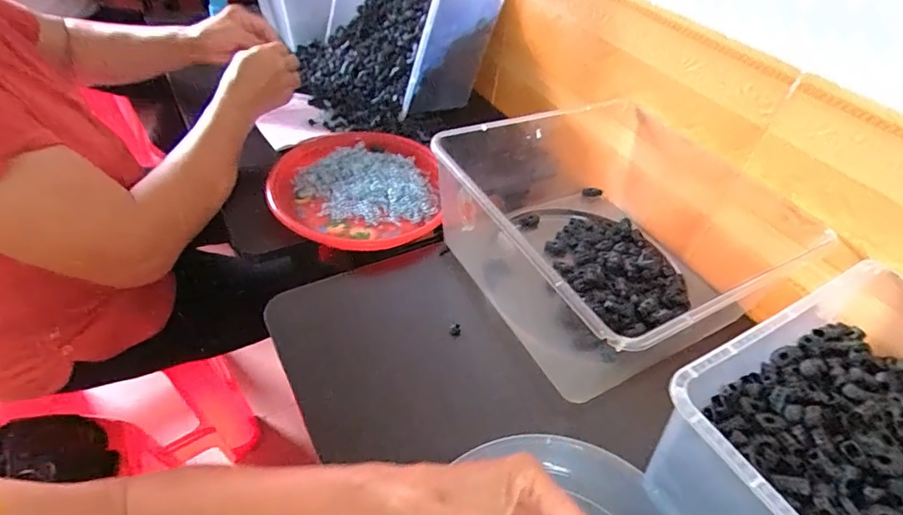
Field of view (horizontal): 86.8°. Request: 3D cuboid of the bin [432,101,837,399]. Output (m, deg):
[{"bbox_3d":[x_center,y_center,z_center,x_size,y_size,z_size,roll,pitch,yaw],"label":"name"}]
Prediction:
[{"bbox_3d":[0.168,-0.035,0.528,0.316,0.130,0.317,-17,50,-22],"label":"bin"}]

